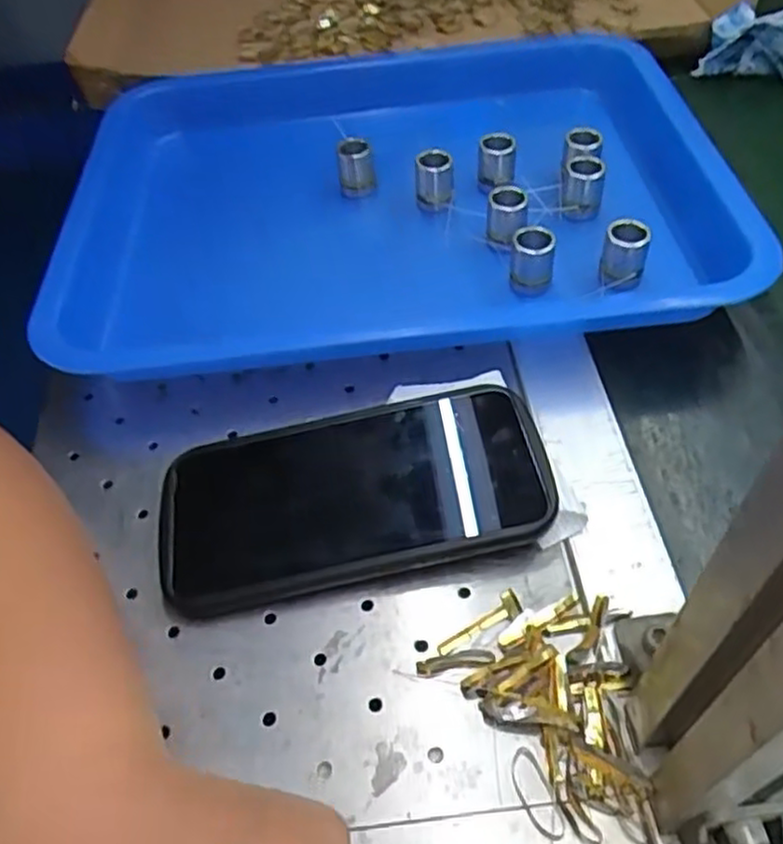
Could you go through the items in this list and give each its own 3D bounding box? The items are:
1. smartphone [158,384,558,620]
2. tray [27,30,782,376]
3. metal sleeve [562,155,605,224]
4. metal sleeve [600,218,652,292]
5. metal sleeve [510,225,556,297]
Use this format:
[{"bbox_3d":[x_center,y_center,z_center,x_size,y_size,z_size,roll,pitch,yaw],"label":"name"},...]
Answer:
[{"bbox_3d":[-0.017,0.031,0.314,0.166,0.010,0.081,-13,52,2],"label":"smartphone"},{"bbox_3d":[0.000,-0.151,0.448,0.385,0.046,0.301,-4,51,1],"label":"tray"},{"bbox_3d":[0.114,-0.139,0.423,0.022,0.027,0.024,13,54,12],"label":"metal sleeve"},{"bbox_3d":[0.124,-0.088,0.382,0.022,0.032,0.022,17,55,15],"label":"metal sleeve"},{"bbox_3d":[0.076,-0.090,0.388,0.022,0.027,0.020,1,52,3],"label":"metal sleeve"}]

